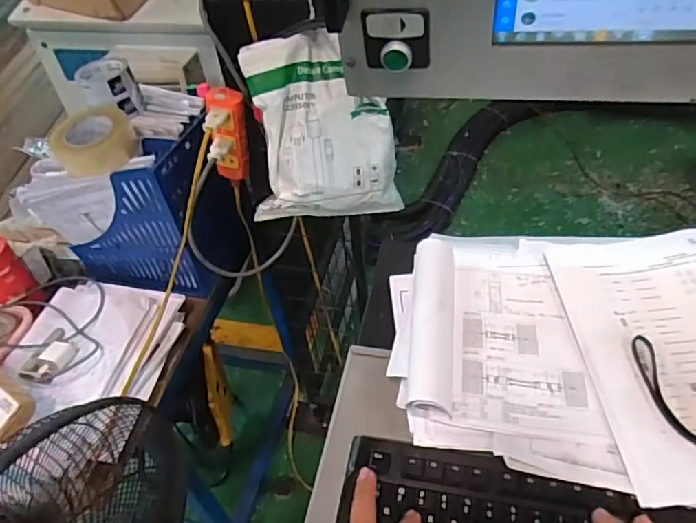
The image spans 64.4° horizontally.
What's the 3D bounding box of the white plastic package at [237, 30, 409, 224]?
[{"bbox_3d":[-0.027,-0.186,0.800,0.223,0.256,0.049,-7,19,-12],"label":"white plastic package"}]

